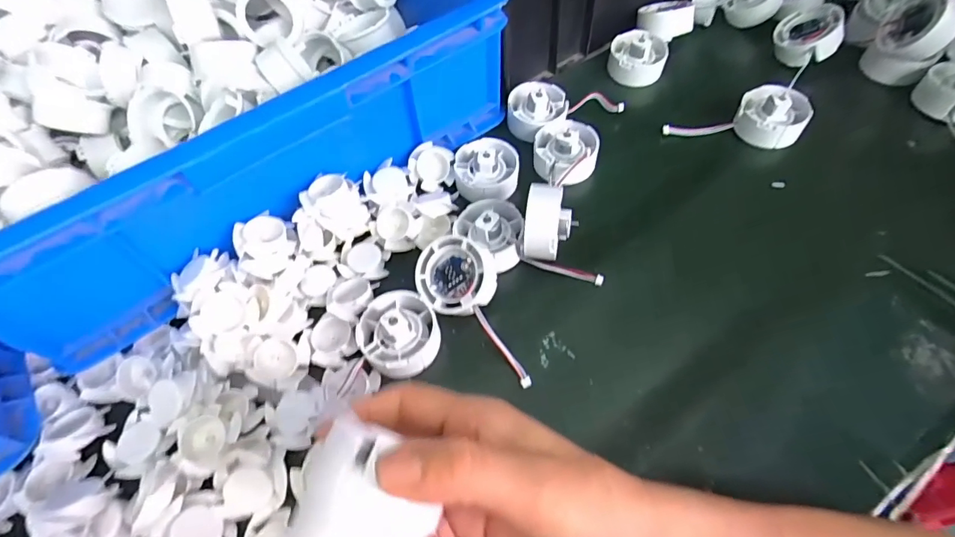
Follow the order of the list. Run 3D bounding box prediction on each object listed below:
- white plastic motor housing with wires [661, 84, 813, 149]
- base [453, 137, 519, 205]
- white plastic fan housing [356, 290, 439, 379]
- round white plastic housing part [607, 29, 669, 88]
[{"bbox_3d":[0.231,-0.138,0.421,0.109,0.048,0.052,15,60,12],"label":"white plastic motor housing with wires"},{"bbox_3d":[0.007,-0.087,0.402,0.053,0.027,0.058,-5,58,0],"label":"base"},{"bbox_3d":[-0.056,0.040,0.321,0.053,0.021,0.058,-1,58,2],"label":"white plastic fan housing"},{"bbox_3d":[0.161,-0.212,0.474,0.054,0.038,0.055,12,59,10],"label":"round white plastic housing part"}]

